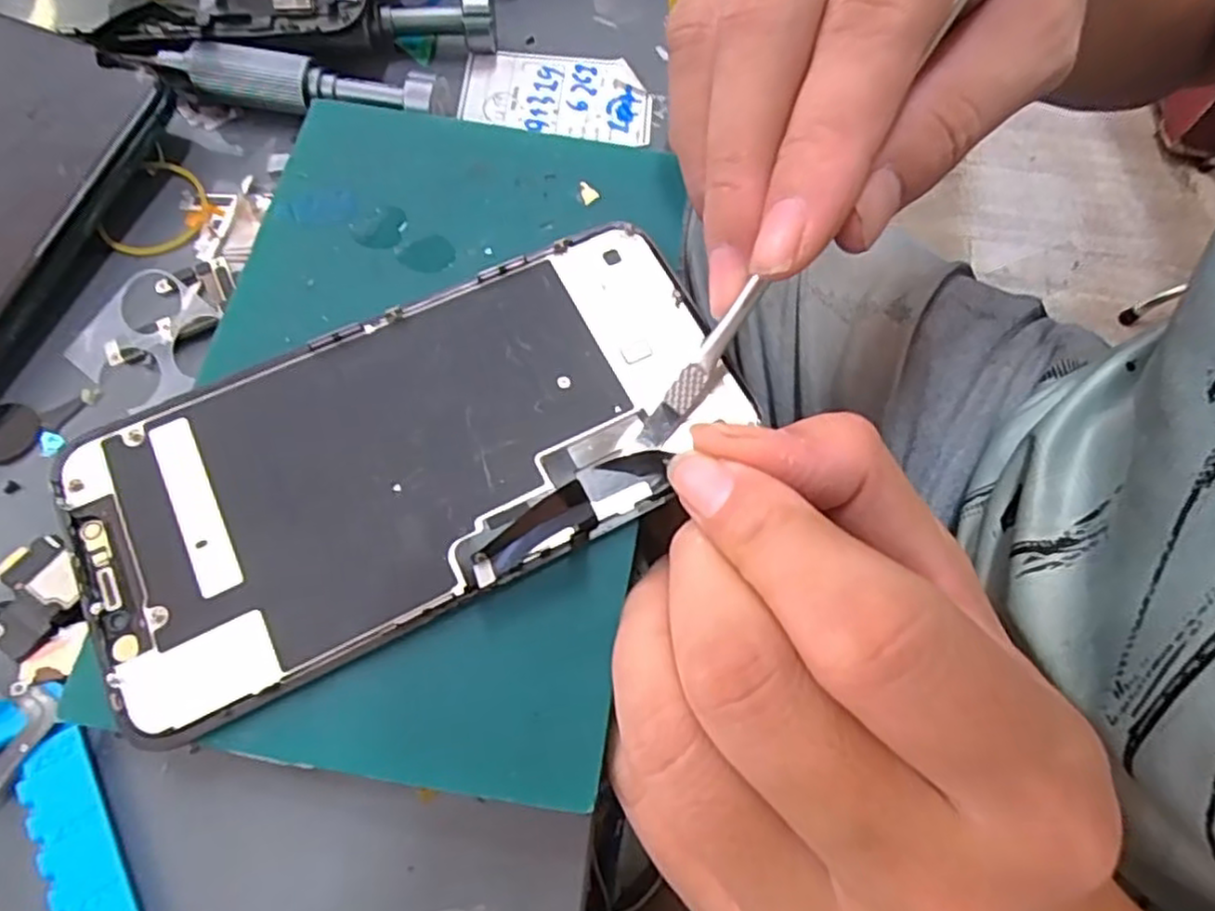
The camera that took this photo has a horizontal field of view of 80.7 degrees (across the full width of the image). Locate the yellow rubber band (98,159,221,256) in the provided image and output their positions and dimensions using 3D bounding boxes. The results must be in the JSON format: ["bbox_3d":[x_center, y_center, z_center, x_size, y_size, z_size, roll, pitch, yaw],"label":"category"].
[{"bbox_3d":[-0.130,-0.071,0.203,0.030,0.004,0.031,0,68,-1],"label":"yellow rubber band"}]

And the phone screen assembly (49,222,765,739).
[{"bbox_3d":[-0.042,-0.003,0.156,0.141,0.010,0.071,-26,71,-11],"label":"phone screen assembly"}]

